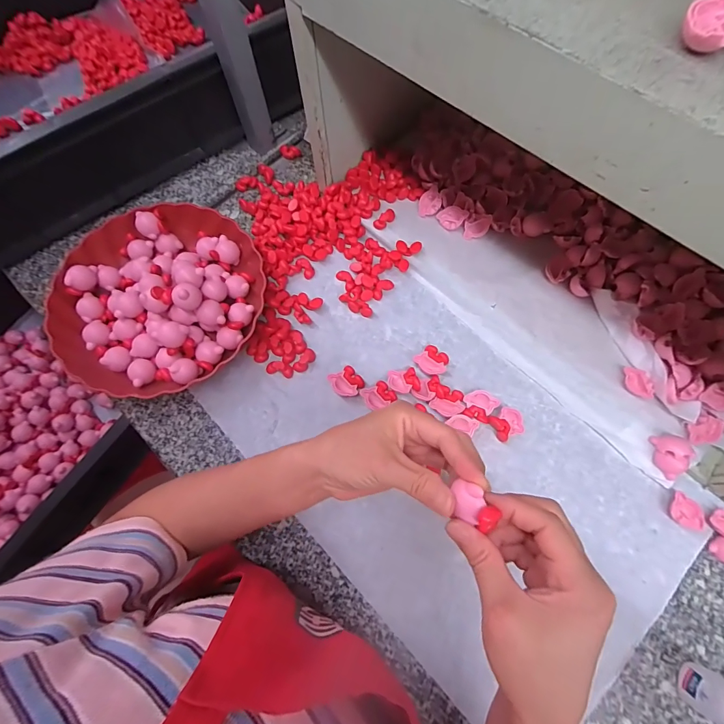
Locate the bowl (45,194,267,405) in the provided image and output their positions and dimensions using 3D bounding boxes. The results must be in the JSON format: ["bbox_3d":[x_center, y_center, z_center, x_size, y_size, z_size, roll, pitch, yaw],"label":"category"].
[{"bbox_3d":[-0.244,-0.085,0.442,0.232,0.072,0.245,0,73,1],"label":"bowl"}]

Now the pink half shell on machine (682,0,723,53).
[{"bbox_3d":[0.180,-0.172,0.192,0.028,0.013,0.033,35,76,11],"label":"pink half shell on machine"}]

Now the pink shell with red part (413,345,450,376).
[{"bbox_3d":[0.082,-0.001,0.446,0.038,0.013,0.031,28,75,9],"label":"pink shell with red part"}]

